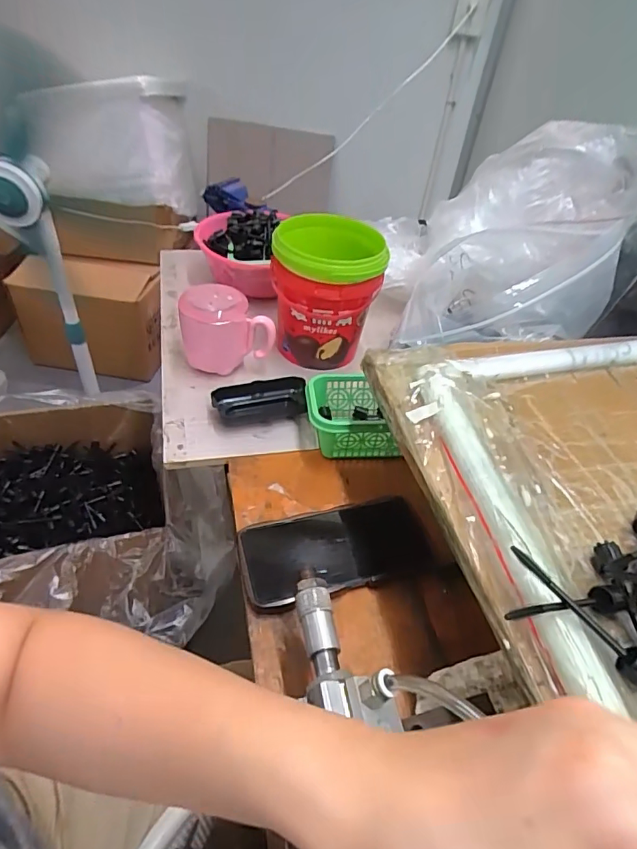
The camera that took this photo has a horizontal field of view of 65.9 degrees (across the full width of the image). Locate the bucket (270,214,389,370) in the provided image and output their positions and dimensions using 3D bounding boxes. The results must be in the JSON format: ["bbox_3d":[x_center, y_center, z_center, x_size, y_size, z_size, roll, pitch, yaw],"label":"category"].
[{"bbox_3d":[0.008,-0.164,0.617,0.124,0.148,0.116,4,44,-4],"label":"bucket"}]

